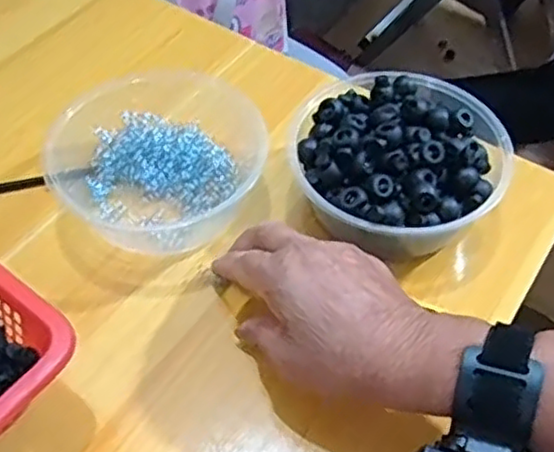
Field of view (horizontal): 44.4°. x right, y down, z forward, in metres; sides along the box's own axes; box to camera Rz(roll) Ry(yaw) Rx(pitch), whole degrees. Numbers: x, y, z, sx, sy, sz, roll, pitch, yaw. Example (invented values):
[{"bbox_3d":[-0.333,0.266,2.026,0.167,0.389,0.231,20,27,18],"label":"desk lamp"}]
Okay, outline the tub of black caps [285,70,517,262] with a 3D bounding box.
[{"bbox_3d":[0.081,-0.039,0.466,0.143,0.072,0.132,1,53,-2],"label":"tub of black caps"}]

